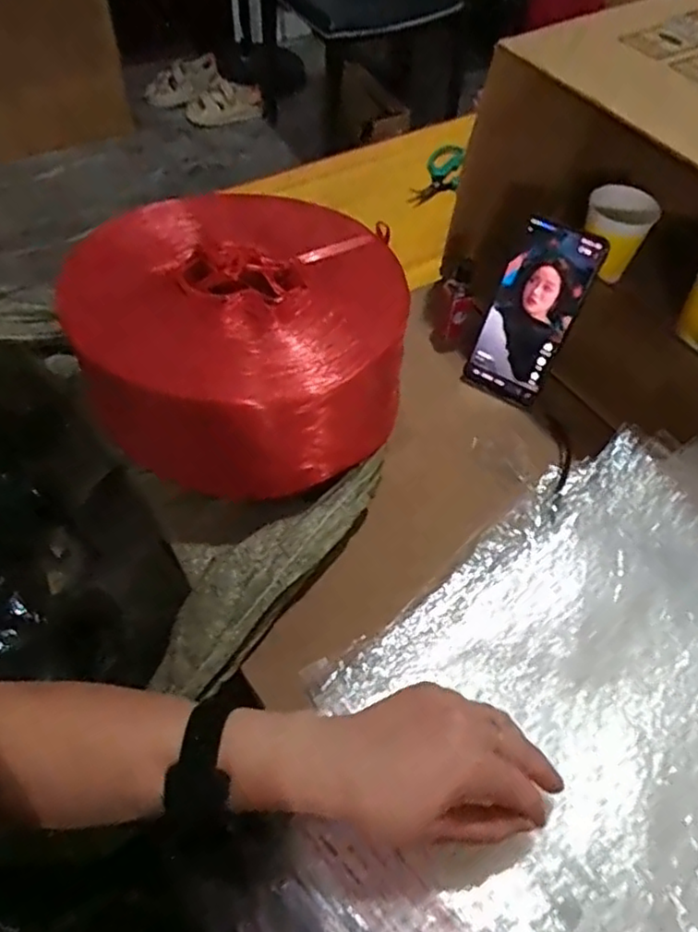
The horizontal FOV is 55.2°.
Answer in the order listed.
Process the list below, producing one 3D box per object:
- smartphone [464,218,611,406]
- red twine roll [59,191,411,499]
[{"bbox_3d":[0.162,-0.134,0.596,0.071,0.158,0.015,33,36,19],"label":"smartphone"},{"bbox_3d":[-0.092,-0.104,0.569,0.269,0.135,0.249,4,54,-1],"label":"red twine roll"}]

